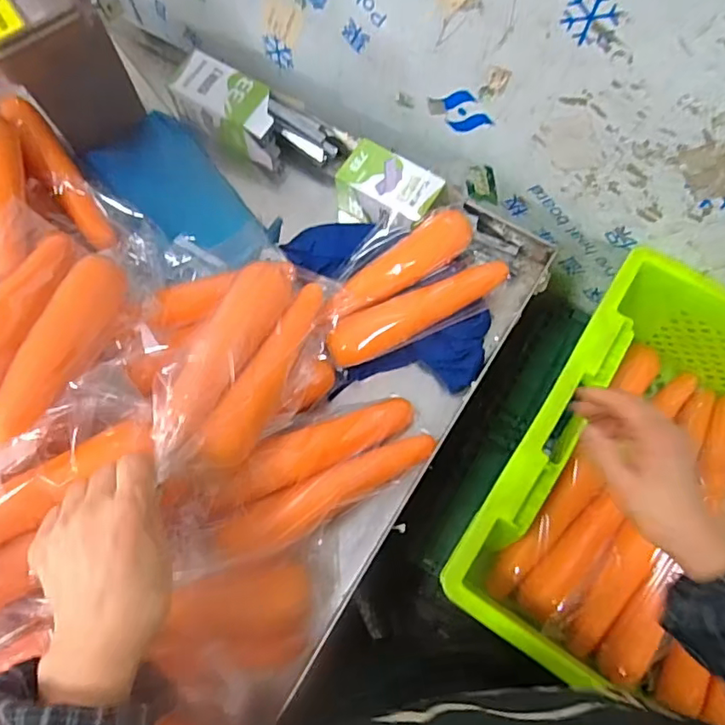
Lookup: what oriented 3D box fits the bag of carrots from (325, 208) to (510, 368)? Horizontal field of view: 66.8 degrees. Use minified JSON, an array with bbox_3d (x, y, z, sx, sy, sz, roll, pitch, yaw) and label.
[{"bbox_3d":[0.041,-0.080,0.551,0.186,0.046,0.109,-26,74,-9],"label":"bag of carrots"}]

